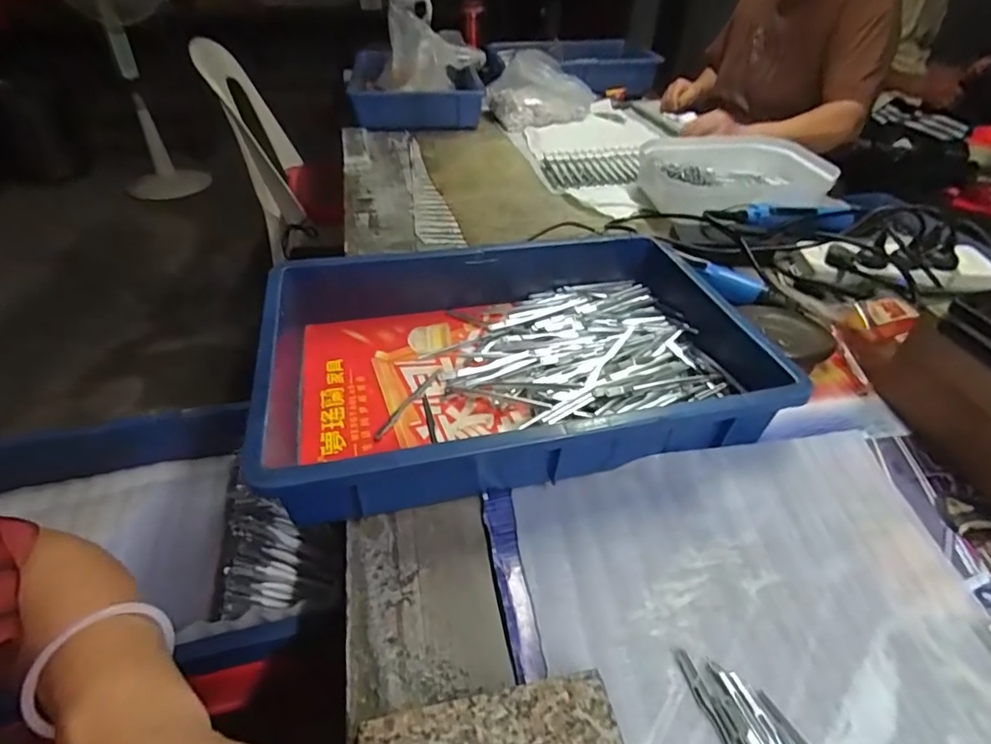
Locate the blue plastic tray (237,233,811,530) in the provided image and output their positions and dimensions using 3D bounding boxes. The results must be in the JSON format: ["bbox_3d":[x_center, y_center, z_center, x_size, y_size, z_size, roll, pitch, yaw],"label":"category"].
[{"bbox_3d":[0.012,-0.017,0.486,0.410,0.078,0.276,-7,42,-13],"label":"blue plastic tray"}]

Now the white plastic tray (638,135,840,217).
[{"bbox_3d":[0.378,-0.303,0.826,0.260,0.070,0.227,2,41,-2],"label":"white plastic tray"}]

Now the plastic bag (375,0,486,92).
[{"bbox_3d":[-0.178,-0.774,1.249,0.256,0.185,0.123,14,43,14],"label":"plastic bag"}]

